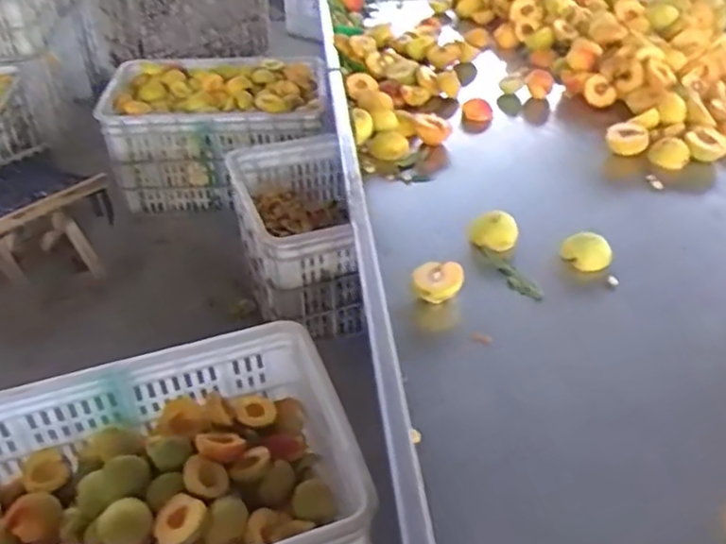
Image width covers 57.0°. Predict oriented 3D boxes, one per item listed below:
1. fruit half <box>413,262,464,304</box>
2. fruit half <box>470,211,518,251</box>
[{"bbox_3d":[0.091,0.017,0.834,0.063,0.045,0.048,3,39,5],"label":"fruit half"},{"bbox_3d":[0.180,-0.054,0.920,0.061,0.047,0.042,10,40,13],"label":"fruit half"}]

